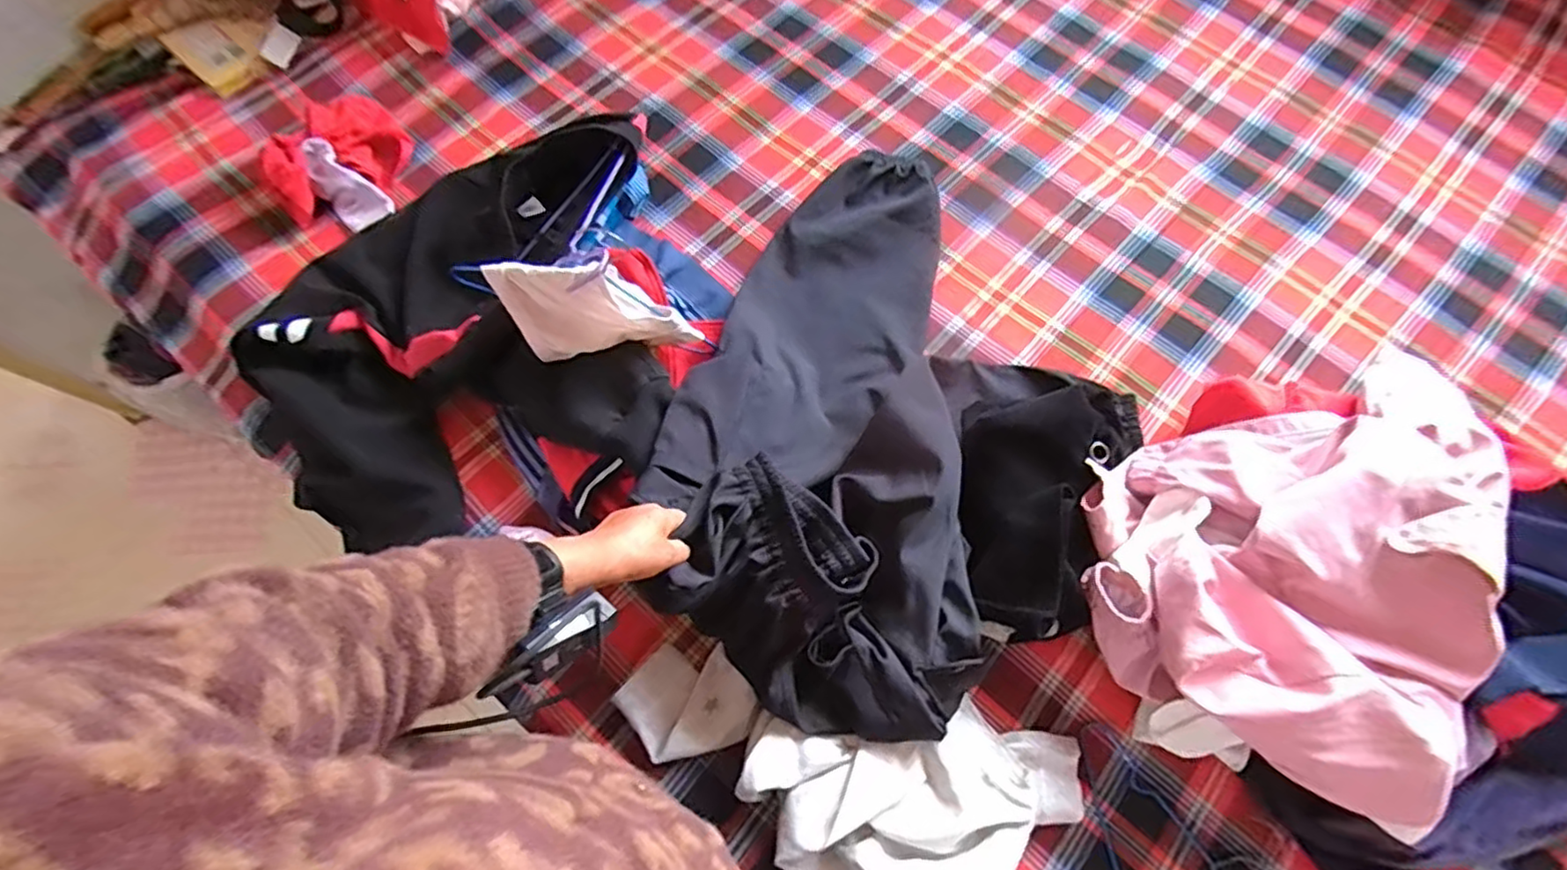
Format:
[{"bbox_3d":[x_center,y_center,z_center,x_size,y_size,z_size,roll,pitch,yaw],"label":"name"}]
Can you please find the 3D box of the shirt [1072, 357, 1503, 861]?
[{"bbox_3d":[0.481,0.088,0.641,0.308,0.144,0.453,20,72,7],"label":"shirt"}]

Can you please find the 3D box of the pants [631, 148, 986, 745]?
[{"bbox_3d":[0.050,-0.049,0.745,0.305,0.129,0.682,6,60,3],"label":"pants"}]

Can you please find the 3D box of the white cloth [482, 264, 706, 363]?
[{"bbox_3d":[-0.201,-0.133,0.708,0.193,0.111,0.026,-6,45,-1],"label":"white cloth"}]

